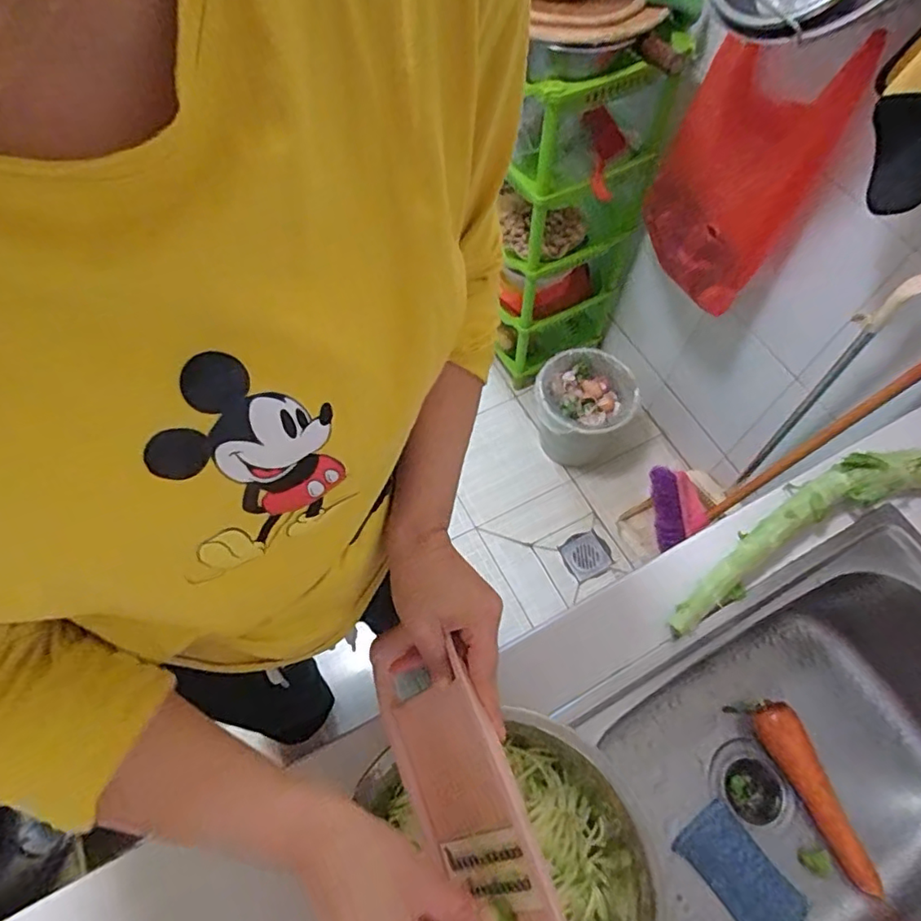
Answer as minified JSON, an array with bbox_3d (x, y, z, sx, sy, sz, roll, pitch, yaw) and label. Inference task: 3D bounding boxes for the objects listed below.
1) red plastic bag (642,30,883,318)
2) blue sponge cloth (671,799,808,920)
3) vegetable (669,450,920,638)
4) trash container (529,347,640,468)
[{"bbox_3d":[0.462,-0.500,0.971,0.054,0.434,0.295,-16,65,-23],"label":"red plastic bag"},{"bbox_3d":[0.337,0.503,0.699,0.081,0.015,0.145,-34,69,-17],"label":"blue sponge cloth"},{"bbox_3d":[0.427,0.066,0.680,0.463,0.050,0.096,-20,65,-11],"label":"vegetable"},{"bbox_3d":[0.297,-0.129,1.519,0.245,0.244,0.228,1,63,-1],"label":"trash container"}]

